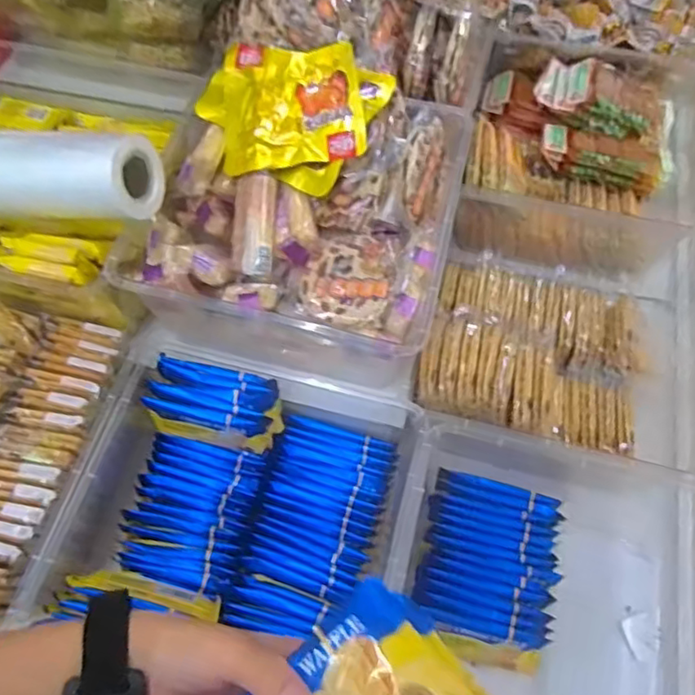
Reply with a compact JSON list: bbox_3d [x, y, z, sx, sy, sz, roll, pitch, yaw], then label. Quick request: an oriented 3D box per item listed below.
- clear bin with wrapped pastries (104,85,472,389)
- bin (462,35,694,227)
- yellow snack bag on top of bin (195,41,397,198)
[{"bbox_3d":[-0.043,-0.131,0.606,0.284,0.121,0.281,12,64,6],"label":"clear bin with wrapped pastries"},{"bbox_3d":[0.314,-0.274,0.820,0.283,0.114,0.267,13,64,6],"label":"bin"},{"bbox_3d":[-0.059,-0.229,0.592,0.176,0.046,0.140,20,89,7],"label":"yellow snack bag on top of bin"}]

